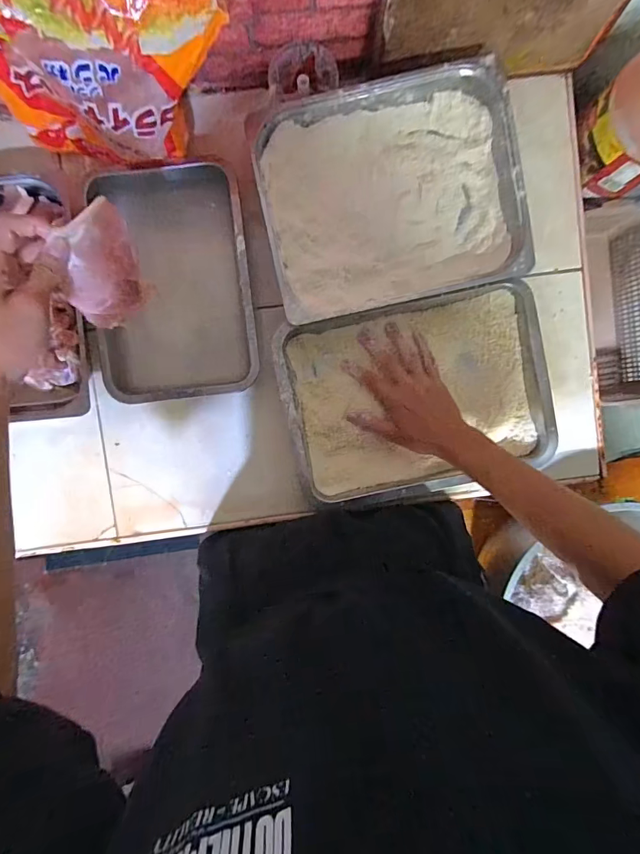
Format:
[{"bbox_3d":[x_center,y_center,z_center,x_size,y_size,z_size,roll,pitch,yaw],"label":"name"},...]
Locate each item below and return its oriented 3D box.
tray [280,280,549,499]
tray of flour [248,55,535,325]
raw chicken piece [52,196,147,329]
[{"bbox_3d":[0.131,-0.044,0.563,0.343,0.048,0.241,-12,92,-1],"label":"tray"},{"bbox_3d":[0.087,-0.288,0.523,0.310,0.059,0.255,-12,92,-1],"label":"tray of flour"},{"bbox_3d":[-0.236,-0.161,0.441,0.040,0.158,0.082,28,58,8],"label":"raw chicken piece"}]

